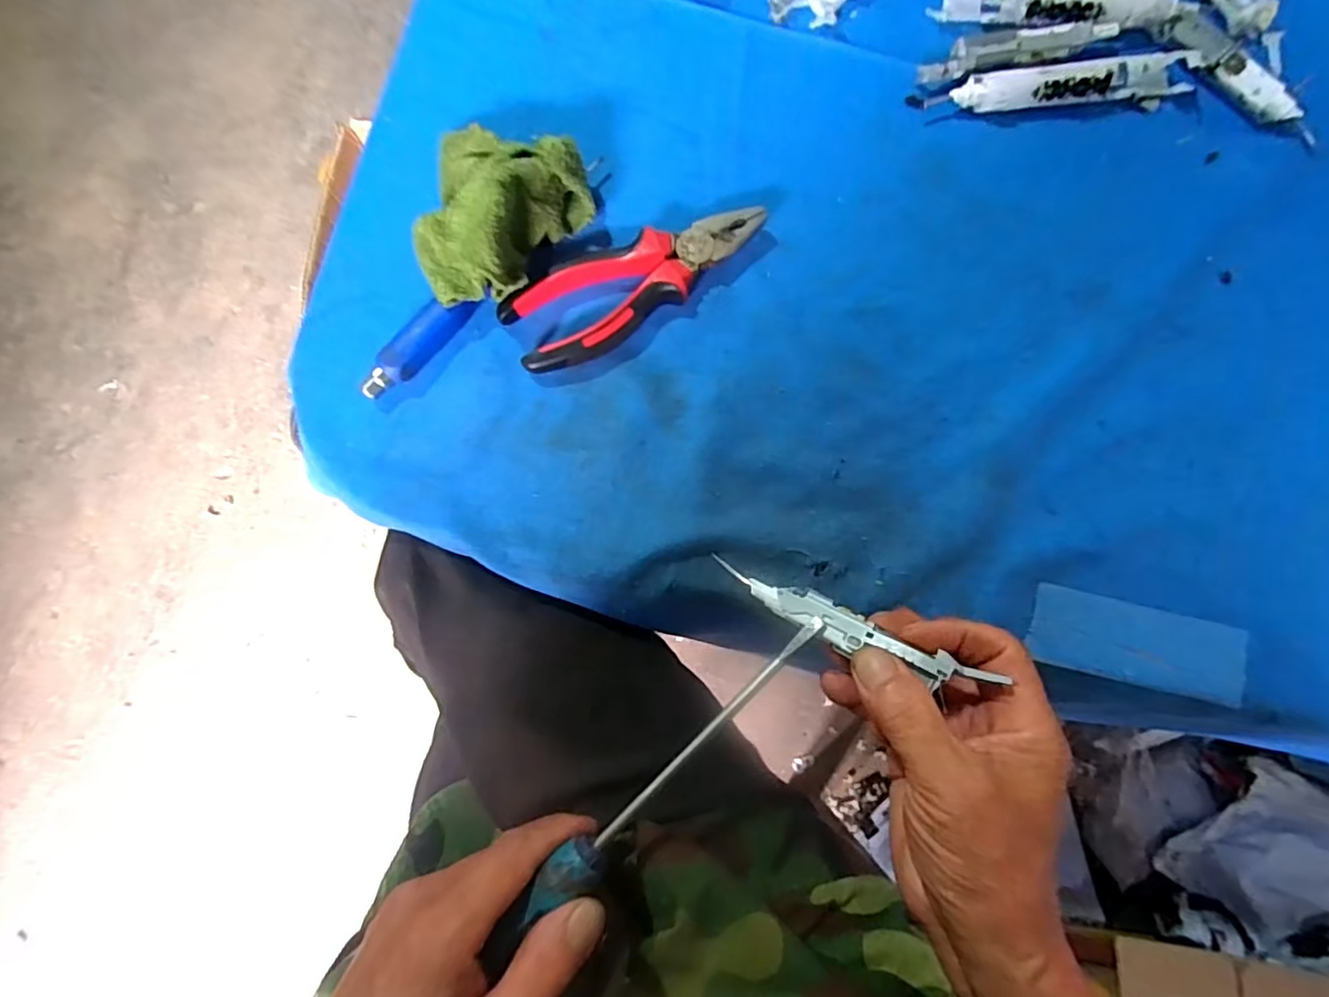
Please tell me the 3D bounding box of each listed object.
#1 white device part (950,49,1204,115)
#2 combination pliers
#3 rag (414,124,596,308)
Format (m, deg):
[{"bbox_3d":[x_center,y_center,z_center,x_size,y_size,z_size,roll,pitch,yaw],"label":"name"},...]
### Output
[{"bbox_3d":[0.256,-0.255,0.370,0.148,0.022,0.024,-9,79,-2],"label":"white device part"},{"bbox_3d":[-0.013,-0.122,0.341,0.156,0.021,0.048,-25,80,-5],"label":"combination pliers"},{"bbox_3d":[-0.090,-0.160,0.328,0.089,0.058,0.106,5,79,1],"label":"rag"}]

